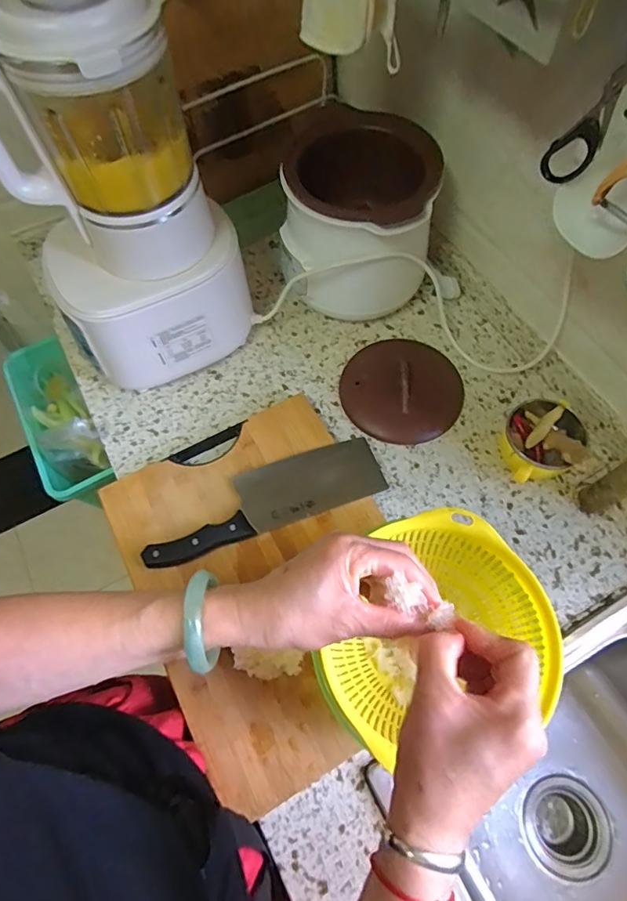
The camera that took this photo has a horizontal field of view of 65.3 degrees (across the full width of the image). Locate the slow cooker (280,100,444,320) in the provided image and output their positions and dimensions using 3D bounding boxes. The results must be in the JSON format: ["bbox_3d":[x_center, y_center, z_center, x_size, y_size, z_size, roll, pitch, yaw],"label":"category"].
[{"bbox_3d":[0.057,-0.309,0.687,0.198,0.213,0.195,-3,64,0],"label":"slow cooker"}]

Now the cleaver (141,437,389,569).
[{"bbox_3d":[-0.058,0.059,0.596,0.291,0.013,0.087,-19,57,-10],"label":"cleaver"}]

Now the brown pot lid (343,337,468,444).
[{"bbox_3d":[0.128,-0.094,0.683,0.163,0.028,0.175,-1,64,1],"label":"brown pot lid"}]

